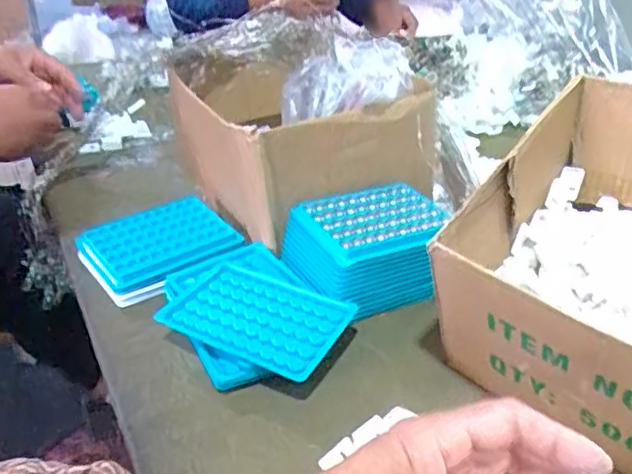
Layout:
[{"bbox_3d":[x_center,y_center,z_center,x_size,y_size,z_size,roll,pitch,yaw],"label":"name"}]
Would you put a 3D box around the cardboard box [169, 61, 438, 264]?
[{"bbox_3d":[-0.022,-0.120,0.658,0.212,0.124,0.253,-13,34,-25],"label":"cardboard box"}]

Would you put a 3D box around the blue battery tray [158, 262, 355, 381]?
[{"bbox_3d":[-0.045,0.062,0.484,0.132,0.008,0.092,15,35,22],"label":"blue battery tray"}]

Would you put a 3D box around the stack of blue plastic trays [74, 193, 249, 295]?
[{"bbox_3d":[-0.145,0.006,0.576,0.127,0.016,0.099,-18,37,-31],"label":"stack of blue plastic trays"}]

